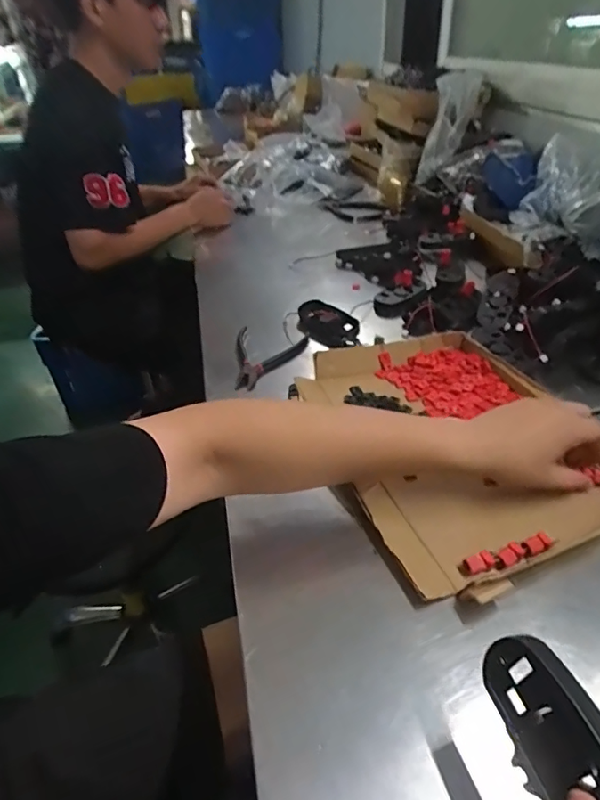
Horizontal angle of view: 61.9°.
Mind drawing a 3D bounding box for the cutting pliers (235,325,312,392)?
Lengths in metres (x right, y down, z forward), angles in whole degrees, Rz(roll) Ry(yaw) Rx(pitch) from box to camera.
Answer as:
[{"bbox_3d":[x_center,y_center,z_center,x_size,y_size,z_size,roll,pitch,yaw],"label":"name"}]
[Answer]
[{"bbox_3d":[-0.056,-0.061,0.709,0.107,0.015,0.135,8,38,14],"label":"cutting pliers"}]

